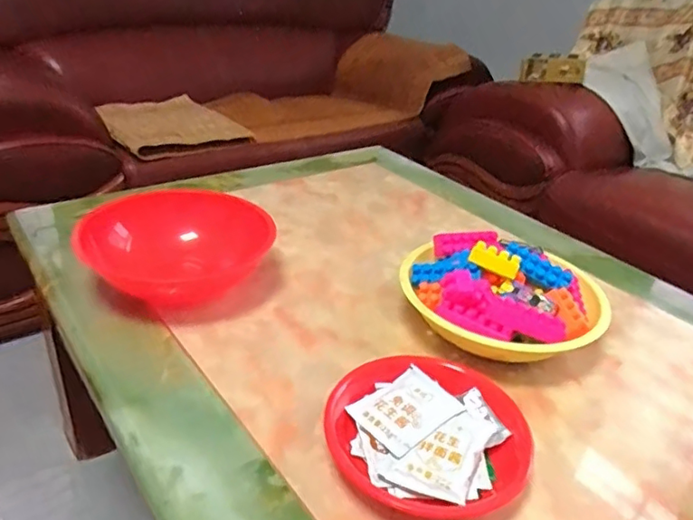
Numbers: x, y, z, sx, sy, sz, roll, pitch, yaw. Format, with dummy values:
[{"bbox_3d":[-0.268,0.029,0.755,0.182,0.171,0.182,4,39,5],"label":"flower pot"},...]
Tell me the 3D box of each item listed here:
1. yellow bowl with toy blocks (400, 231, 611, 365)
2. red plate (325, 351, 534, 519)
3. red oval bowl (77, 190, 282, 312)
[{"bbox_3d":[0.192,0.044,0.720,0.245,0.103,0.211,9,30,8],"label":"yellow bowl with toy blocks"},{"bbox_3d":[0.078,0.168,0.553,0.184,0.046,0.176,3,30,-2],"label":"red plate"},{"bbox_3d":[-0.233,-0.013,0.776,0.233,0.080,0.199,-15,35,-29],"label":"red oval bowl"}]

